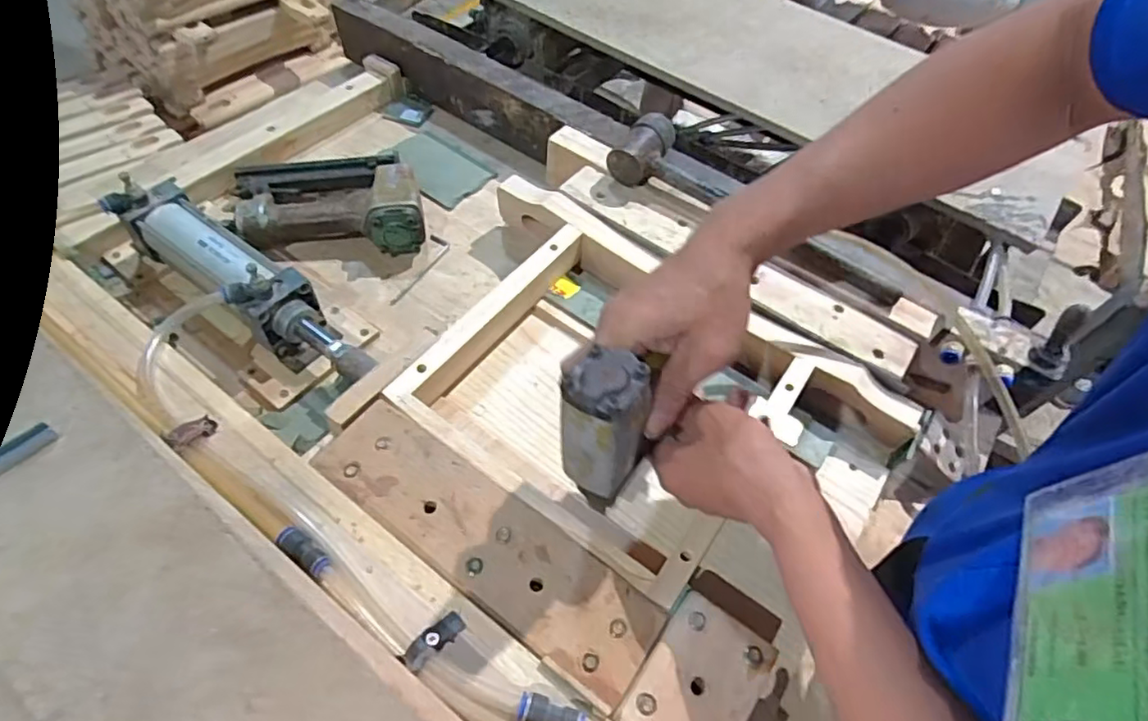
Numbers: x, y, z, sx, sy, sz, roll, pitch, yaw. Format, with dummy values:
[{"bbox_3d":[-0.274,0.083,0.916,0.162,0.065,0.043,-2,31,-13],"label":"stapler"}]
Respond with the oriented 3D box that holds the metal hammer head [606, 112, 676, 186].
[{"bbox_3d":[0.077,-0.234,0.664,0.052,0.044,0.085,35,82,18],"label":"metal hammer head"}]

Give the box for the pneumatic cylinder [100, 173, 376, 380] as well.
[{"bbox_3d":[-0.314,-0.068,0.589,0.312,0.095,0.065,32,58,17],"label":"pneumatic cylinder"}]

